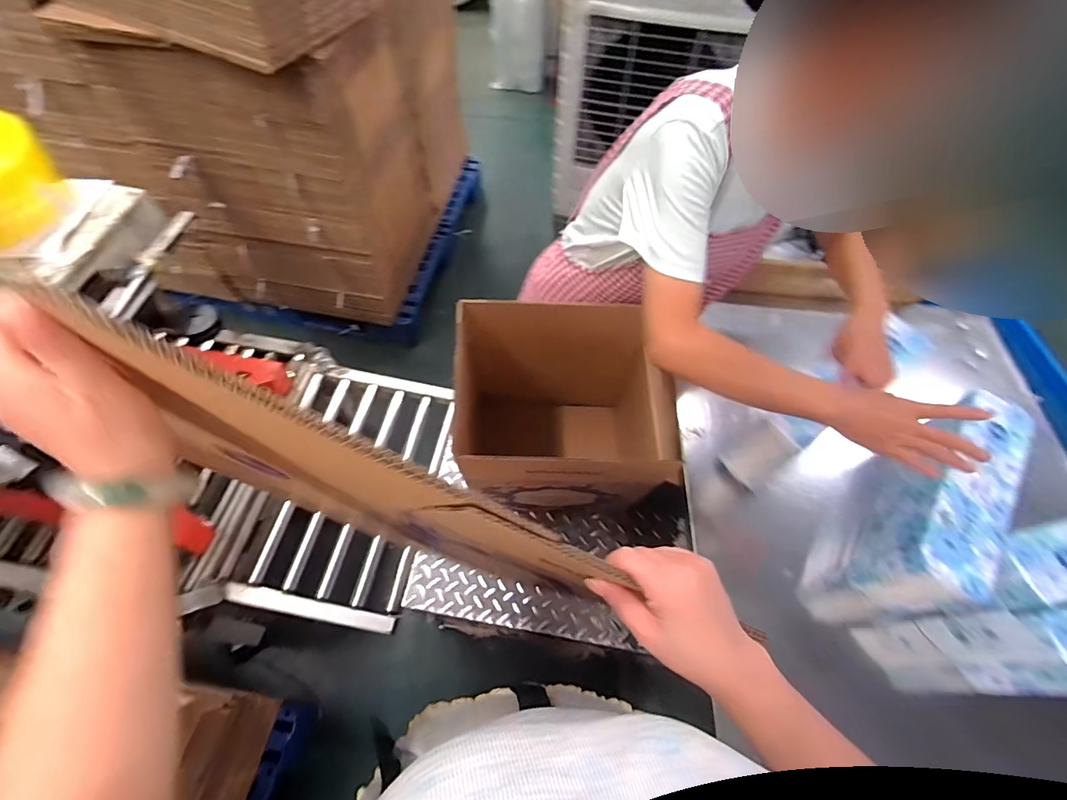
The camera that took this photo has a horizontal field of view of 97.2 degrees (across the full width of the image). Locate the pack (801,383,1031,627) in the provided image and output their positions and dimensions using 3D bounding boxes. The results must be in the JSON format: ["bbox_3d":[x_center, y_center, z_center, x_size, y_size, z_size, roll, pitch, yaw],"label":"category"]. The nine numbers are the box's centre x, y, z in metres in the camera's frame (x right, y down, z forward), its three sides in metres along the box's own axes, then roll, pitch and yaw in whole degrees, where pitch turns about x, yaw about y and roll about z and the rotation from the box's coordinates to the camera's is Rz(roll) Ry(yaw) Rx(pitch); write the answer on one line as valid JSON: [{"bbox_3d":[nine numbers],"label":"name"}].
[{"bbox_3d":[0.632,0.186,0.795,0.123,0.280,0.366,32,64,16],"label":"pack"}]

